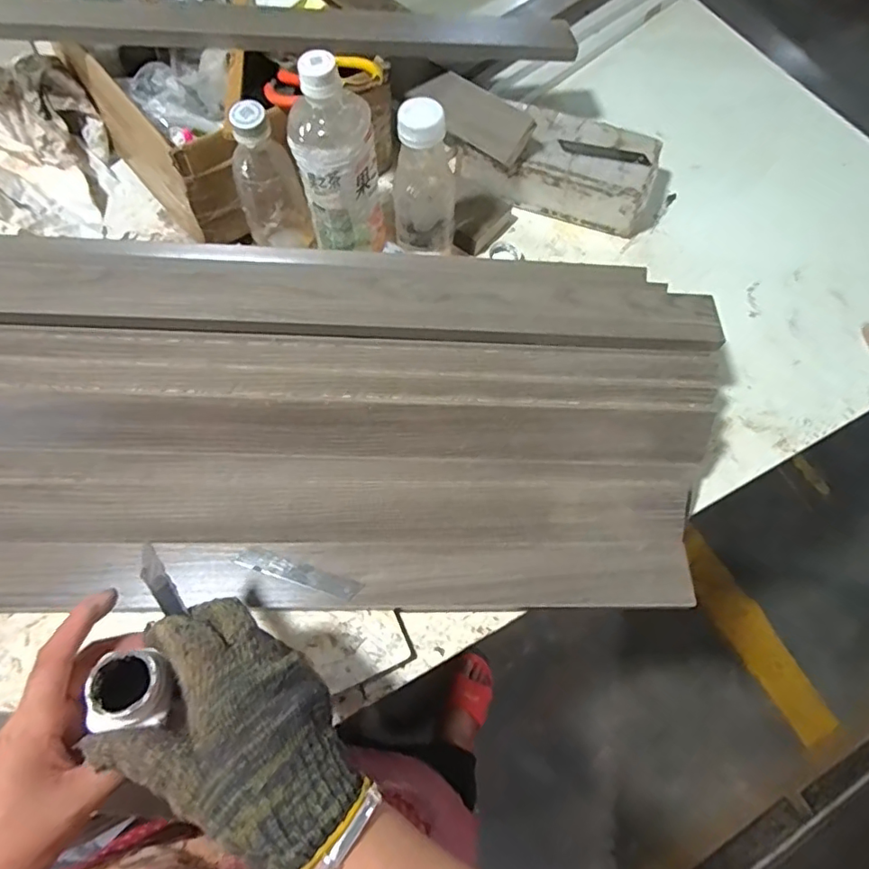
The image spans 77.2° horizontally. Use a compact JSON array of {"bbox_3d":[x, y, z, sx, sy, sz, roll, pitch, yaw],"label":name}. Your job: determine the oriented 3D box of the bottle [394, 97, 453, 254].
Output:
[{"bbox_3d":[-0.010,-0.228,0.512,0.054,0.147,0.052,4,66,-1],"label":"bottle"}]

